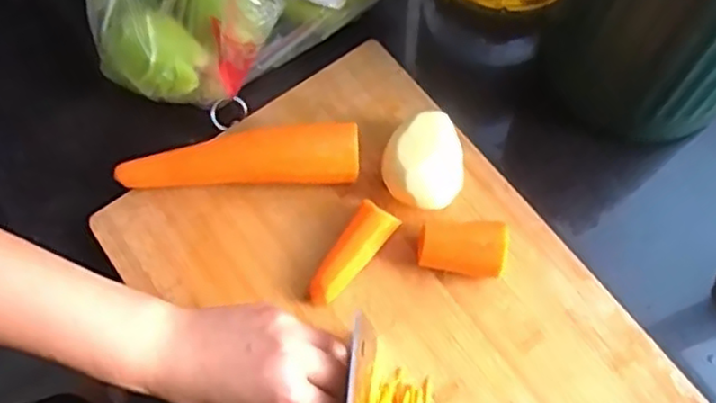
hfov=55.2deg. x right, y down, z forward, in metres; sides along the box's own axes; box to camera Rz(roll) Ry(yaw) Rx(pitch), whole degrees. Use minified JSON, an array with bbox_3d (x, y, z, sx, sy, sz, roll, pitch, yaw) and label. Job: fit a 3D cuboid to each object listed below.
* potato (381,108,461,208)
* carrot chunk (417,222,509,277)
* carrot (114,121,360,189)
[{"bbox_3d":[0.047,-0.029,0.501,0.058,0.041,0.072,-1,69,0],"label":"potato"},{"bbox_3d":[0.073,0.034,0.477,0.060,0.040,0.034,3,69,2],"label":"carrot chunk"},{"bbox_3d":[-0.088,-0.032,0.501,0.175,0.043,0.043,1,69,1],"label":"carrot"}]

